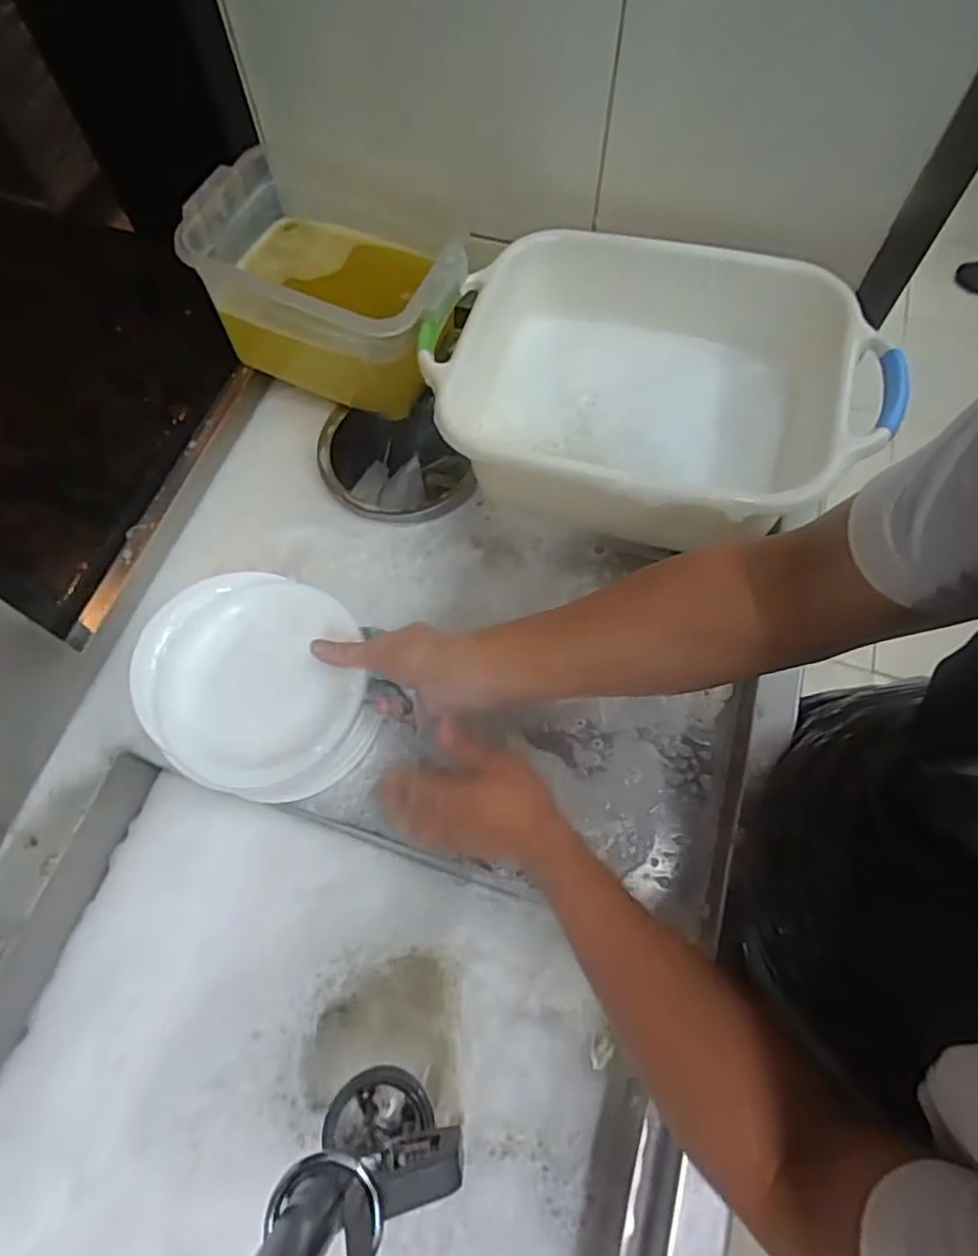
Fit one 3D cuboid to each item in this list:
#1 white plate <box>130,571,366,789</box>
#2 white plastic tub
[{"bbox_3d":[-0.217,0.039,0.605,0.203,0.014,0.188,0,66,0],"label":"white plate"},{"bbox_3d":[0.160,-0.244,0.706,0.444,0.135,0.320,14,66,7],"label":"white plastic tub"}]

